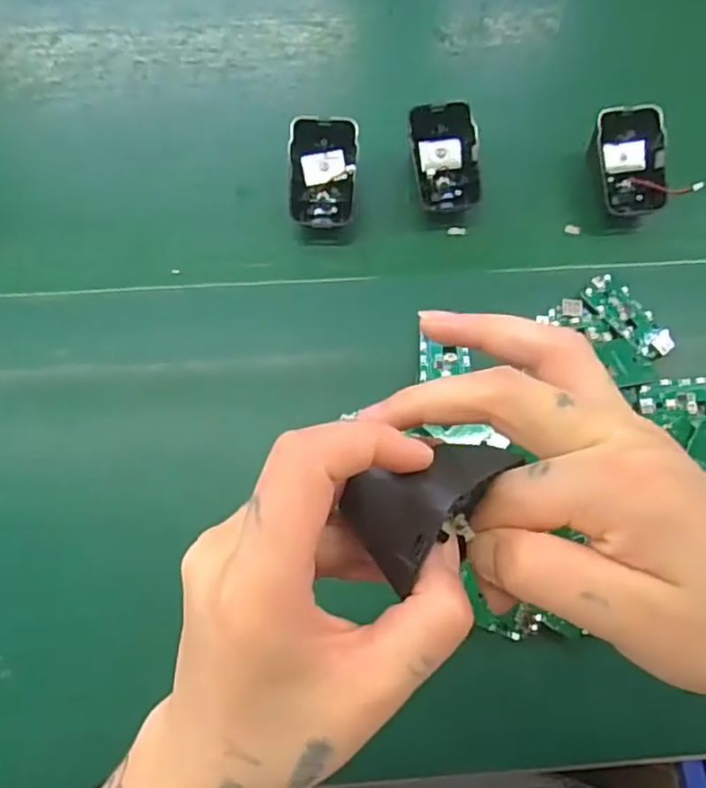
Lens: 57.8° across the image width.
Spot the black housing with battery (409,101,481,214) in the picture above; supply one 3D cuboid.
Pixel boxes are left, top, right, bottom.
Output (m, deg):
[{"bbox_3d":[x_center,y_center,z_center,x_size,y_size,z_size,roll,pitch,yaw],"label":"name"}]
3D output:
[{"bbox_3d":[0.061,-0.156,0.431,0.045,0.043,0.058,-1,73,0],"label":"black housing with battery"}]

